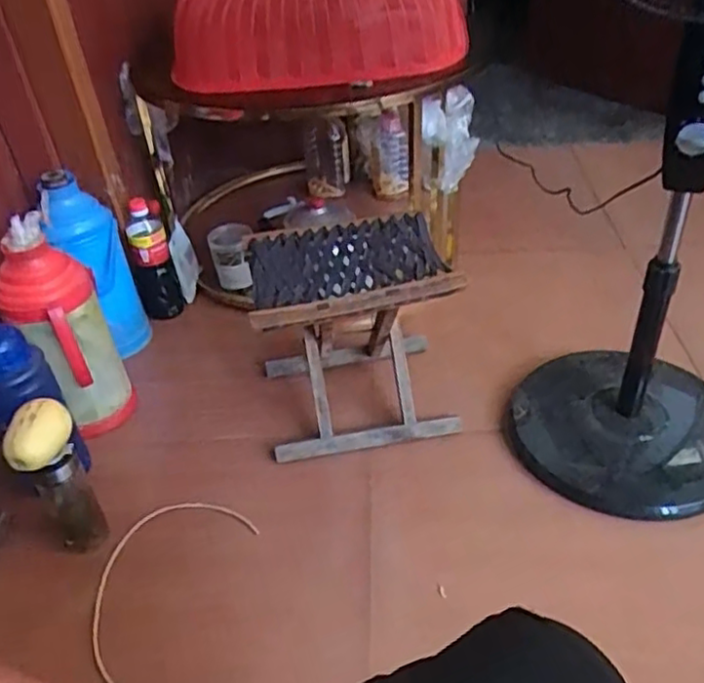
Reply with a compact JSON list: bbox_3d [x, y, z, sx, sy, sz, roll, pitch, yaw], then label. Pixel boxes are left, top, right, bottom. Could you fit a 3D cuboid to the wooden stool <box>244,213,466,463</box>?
[{"bbox_3d":[0.001,-0.011,1.163,0.308,0.318,0.254,-10,37,-8],"label":"wooden stool"}]

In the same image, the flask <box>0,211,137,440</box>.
[{"bbox_3d":[-0.482,-0.005,1.130,0.116,0.407,0.133,5,38,11],"label":"flask"}]

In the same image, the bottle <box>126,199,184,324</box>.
[{"bbox_3d":[-0.398,-0.153,1.356,0.080,0.254,0.092,-13,38,-13],"label":"bottle"}]

